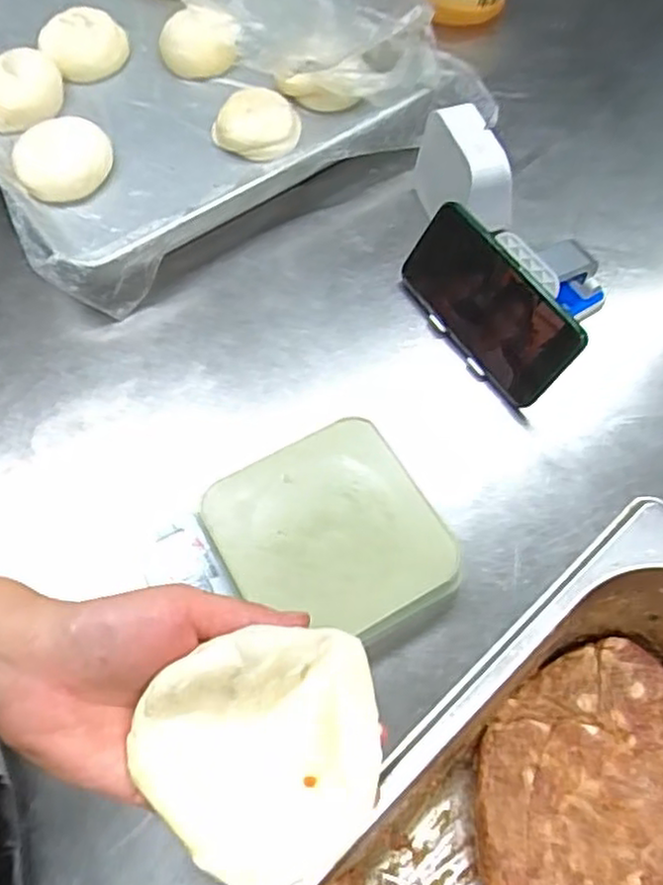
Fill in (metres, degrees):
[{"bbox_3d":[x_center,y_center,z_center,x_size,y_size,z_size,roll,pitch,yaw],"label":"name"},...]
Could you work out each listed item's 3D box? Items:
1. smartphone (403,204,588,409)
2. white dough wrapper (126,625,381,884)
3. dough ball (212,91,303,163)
[{"bbox_3d":[0.119,-0.106,0.552,0.008,0.081,0.154,-14,58,-47],"label":"smartphone"},{"bbox_3d":[-0.026,0.126,0.285,0.094,0.015,0.092,-9,78,-11],"label":"white dough wrapper"},{"bbox_3d":[-0.072,-0.300,0.680,0.082,0.023,0.084,0,63,-1],"label":"dough ball"}]

